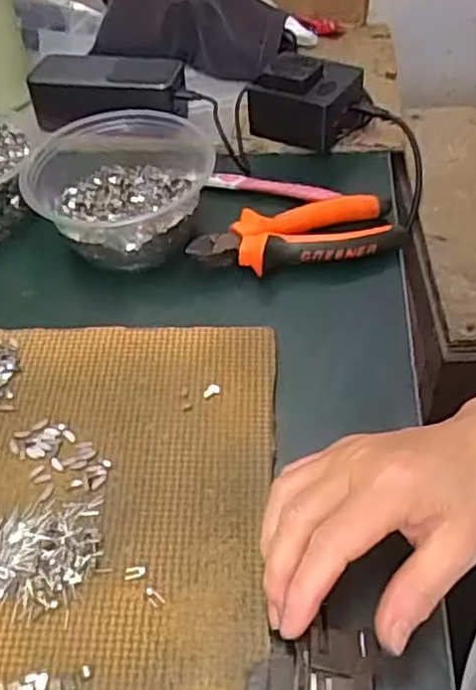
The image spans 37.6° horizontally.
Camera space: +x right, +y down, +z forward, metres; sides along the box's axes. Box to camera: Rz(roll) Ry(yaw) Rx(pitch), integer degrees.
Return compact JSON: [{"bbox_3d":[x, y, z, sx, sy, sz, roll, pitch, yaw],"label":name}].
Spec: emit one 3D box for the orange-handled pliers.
[{"bbox_3d":[0.044,-0.077,0.504,0.150,0.025,0.051,-13,49,-8],"label":"orange-handled pliers"}]

